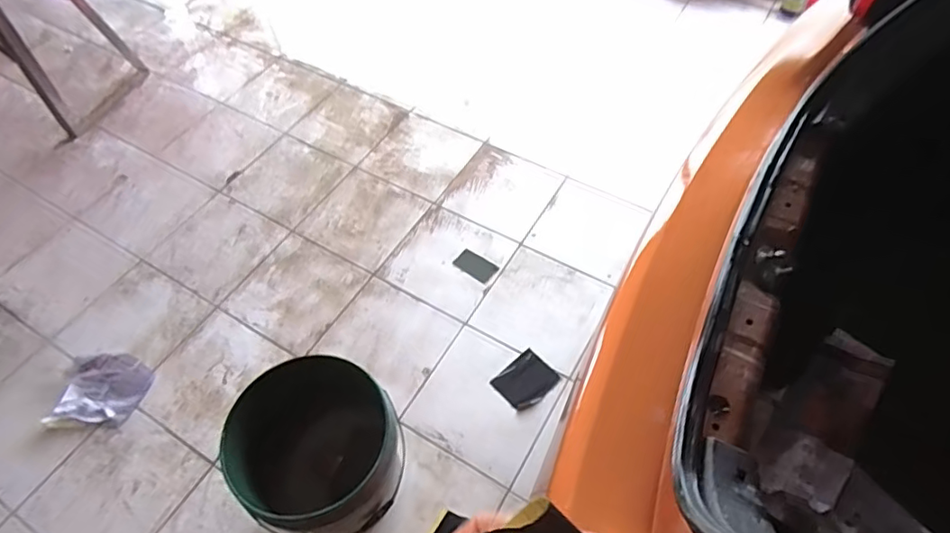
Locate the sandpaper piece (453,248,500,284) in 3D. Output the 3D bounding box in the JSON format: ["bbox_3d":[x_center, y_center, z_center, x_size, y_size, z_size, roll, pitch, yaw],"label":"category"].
[{"bbox_3d":[0.002,-0.002,1.561,0.117,0.004,0.068,30,62,19],"label":"sandpaper piece"}]

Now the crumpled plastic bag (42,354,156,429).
[{"bbox_3d":[-0.904,0.301,1.359,0.203,0.023,0.180,1,56,2],"label":"crumpled plastic bag"}]

